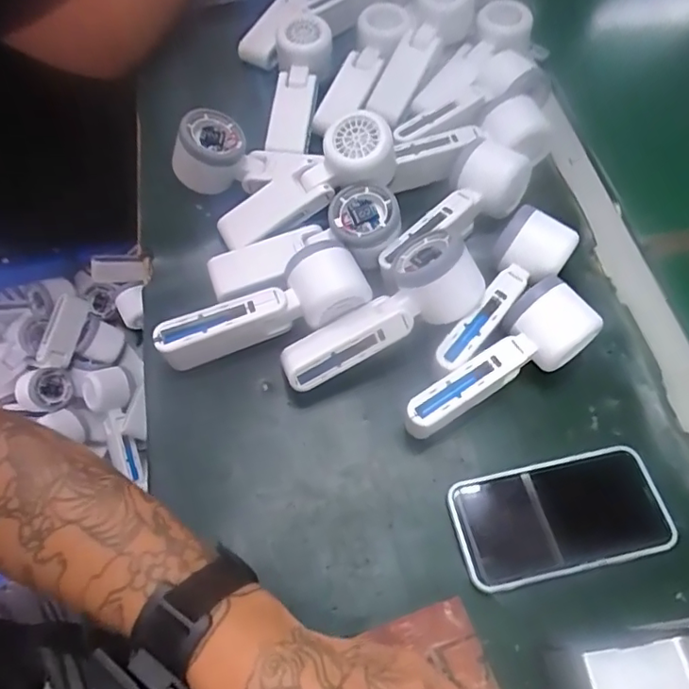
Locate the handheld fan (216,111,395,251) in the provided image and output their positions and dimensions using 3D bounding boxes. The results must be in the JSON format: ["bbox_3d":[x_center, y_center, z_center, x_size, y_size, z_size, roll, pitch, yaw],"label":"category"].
[{"bbox_3d":[-0.033,-0.134,0.474,0.168,0.048,0.053,-29,62,14],"label":"handheld fan"}]

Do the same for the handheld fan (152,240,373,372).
[{"bbox_3d":[-0.065,-0.032,0.434,0.166,0.053,0.053,-14,63,-9],"label":"handheld fan"}]

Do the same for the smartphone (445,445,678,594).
[{"bbox_3d":[0.150,0.119,0.385,0.143,0.012,0.074,-11,63,-7],"label":"smartphone"}]

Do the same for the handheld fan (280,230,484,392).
[{"bbox_3d":[0.023,-0.025,0.420,0.165,0.051,0.066,-32,66,-2],"label":"handheld fan"}]

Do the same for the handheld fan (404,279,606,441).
[{"bbox_3d":[0.111,0.015,0.413,0.157,0.062,0.055,-30,67,-16],"label":"handheld fan"}]

